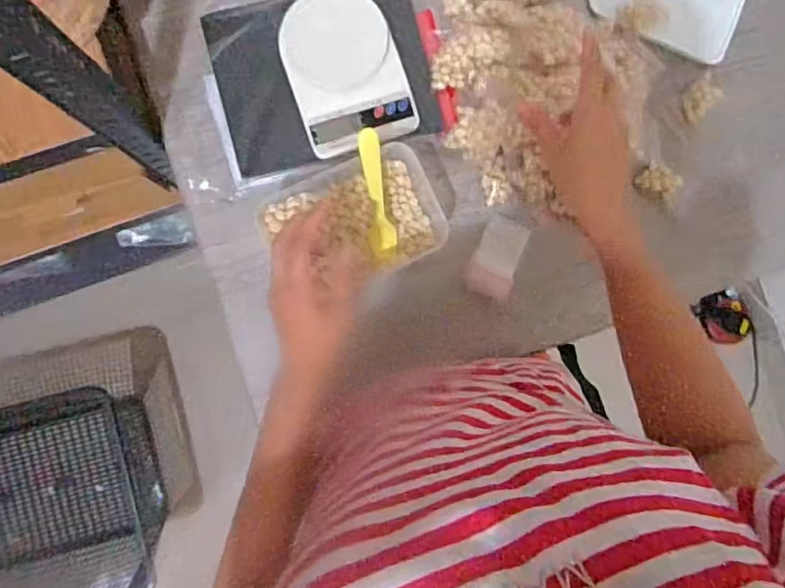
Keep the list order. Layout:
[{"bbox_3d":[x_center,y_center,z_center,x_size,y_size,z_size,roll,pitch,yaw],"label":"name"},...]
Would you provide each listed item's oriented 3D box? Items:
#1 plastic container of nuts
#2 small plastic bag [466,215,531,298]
[{"bbox_3d":[-0.038,-0.084,0.657,0.203,0.068,0.130,-24,91,-4],"label":"plastic container of nuts"},{"bbox_3d":[0.130,-0.044,0.698,0.052,0.015,0.093,21,88,-4],"label":"small plastic bag"}]

